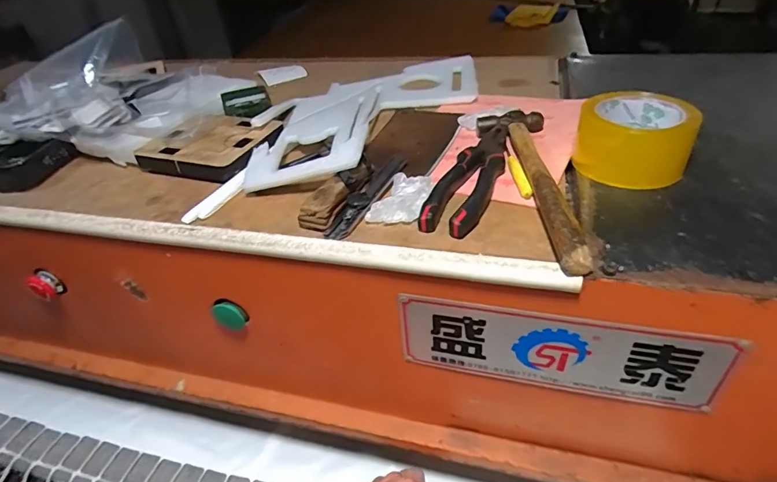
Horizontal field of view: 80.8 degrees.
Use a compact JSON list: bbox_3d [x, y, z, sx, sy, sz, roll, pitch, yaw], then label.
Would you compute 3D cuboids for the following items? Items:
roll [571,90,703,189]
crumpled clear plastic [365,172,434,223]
[{"bbox_3d":[0.246,-0.103,0.461,0.107,0.059,0.093,11,42,21],"label":"roll"},{"bbox_3d":[0.015,-0.042,0.447,0.049,0.010,0.073,9,41,19],"label":"crumpled clear plastic"}]

